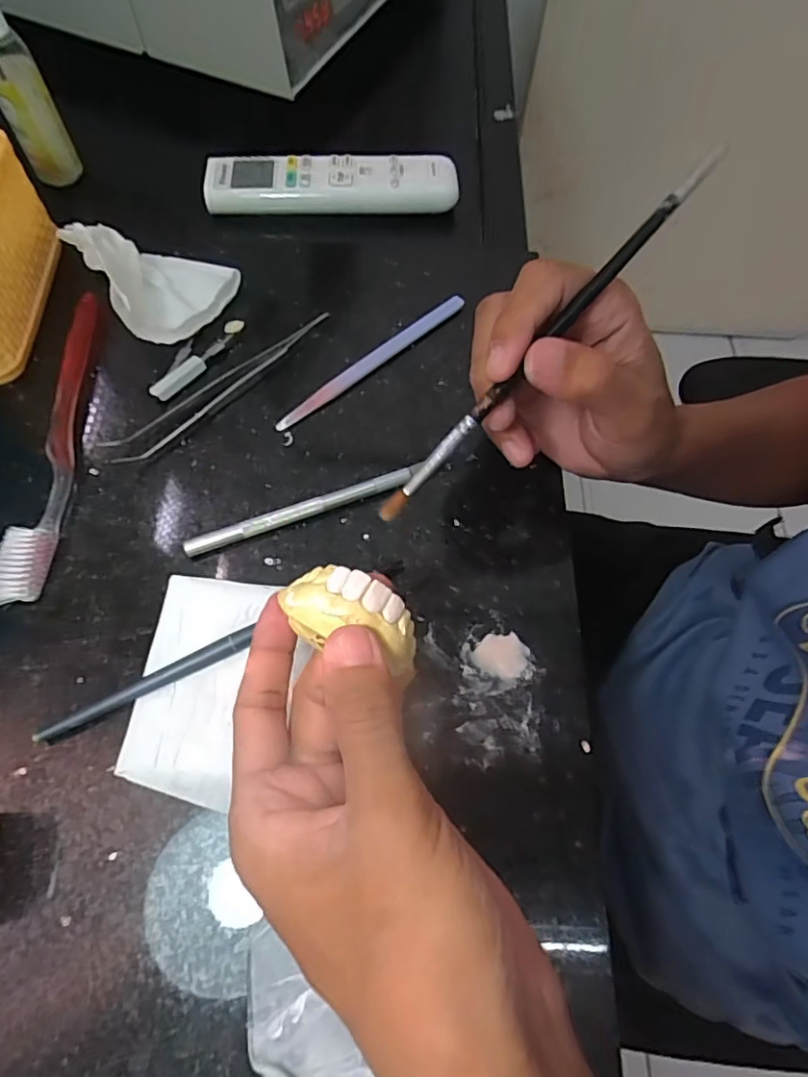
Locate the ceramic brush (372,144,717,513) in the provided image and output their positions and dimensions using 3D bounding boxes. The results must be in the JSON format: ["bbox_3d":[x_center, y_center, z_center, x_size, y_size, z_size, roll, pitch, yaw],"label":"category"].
[{"bbox_3d":[0.055,-0.077,0.219,0.007,0.006,0.184,43,91,18],"label":"ceramic brush"}]

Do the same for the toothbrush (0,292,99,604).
[{"bbox_3d":[-0.178,-0.056,0.298,0.020,0.014,0.187,-1,62,-3],"label":"toothbrush"}]

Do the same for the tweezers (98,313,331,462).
[{"bbox_3d":[-0.097,-0.084,0.315,0.141,0.010,0.021,-37,69,-19],"label":"tweezers"}]

